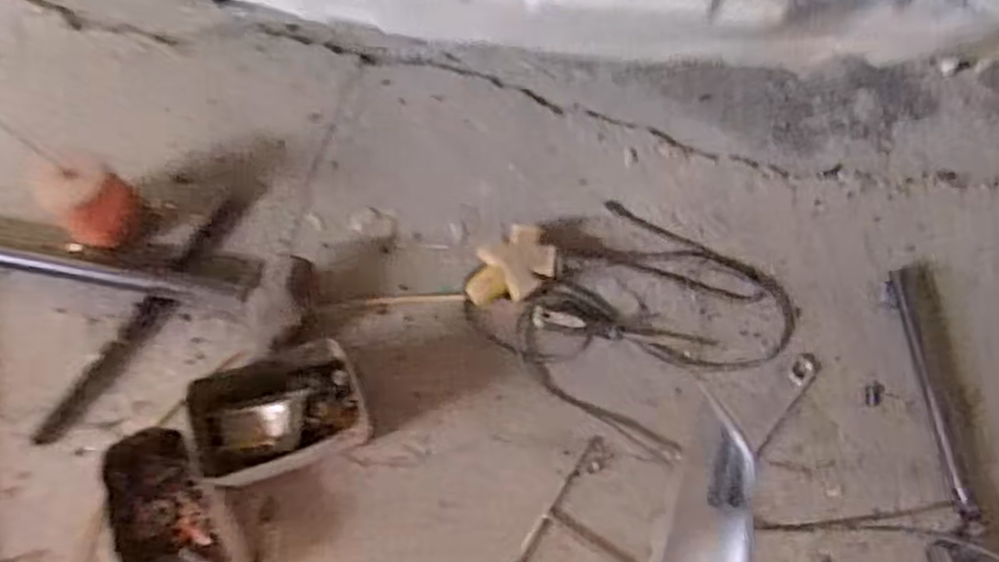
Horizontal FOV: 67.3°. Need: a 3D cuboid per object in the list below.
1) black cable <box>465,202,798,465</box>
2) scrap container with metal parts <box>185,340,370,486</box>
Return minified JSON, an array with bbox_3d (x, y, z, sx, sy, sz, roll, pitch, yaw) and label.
[{"bbox_3d":[0.173,0.042,0.908,0.309,0.026,0.278,38,75,10],"label":"black cable"},{"bbox_3d":[-0.240,0.149,0.820,0.180,0.109,0.119,-21,74,-8],"label":"scrap container with metal parts"}]

